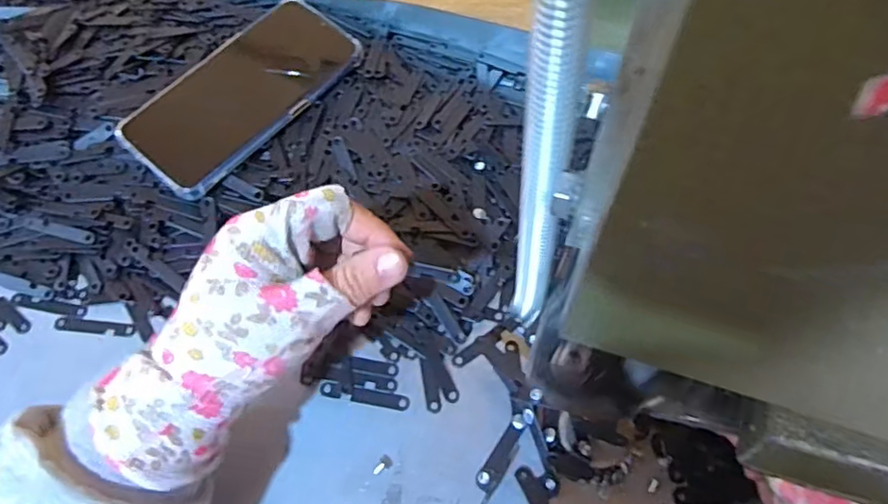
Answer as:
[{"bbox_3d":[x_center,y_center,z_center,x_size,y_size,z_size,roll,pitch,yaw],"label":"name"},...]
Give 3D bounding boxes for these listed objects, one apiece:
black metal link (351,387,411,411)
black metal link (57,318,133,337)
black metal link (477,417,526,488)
[{"bbox_3d":[-0.037,0.085,0.367,0.034,0.004,0.009,9,64,6],"label":"black metal link"},{"bbox_3d":[-0.220,0.047,0.397,0.051,0.004,0.008,4,64,4],"label":"black metal link"},{"bbox_3d":[0.032,0.109,0.349,0.008,0.004,0.043,31,69,16],"label":"black metal link"}]

